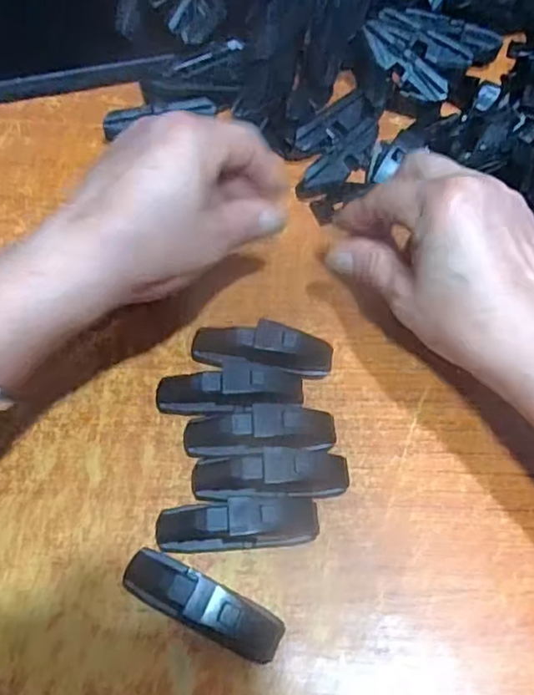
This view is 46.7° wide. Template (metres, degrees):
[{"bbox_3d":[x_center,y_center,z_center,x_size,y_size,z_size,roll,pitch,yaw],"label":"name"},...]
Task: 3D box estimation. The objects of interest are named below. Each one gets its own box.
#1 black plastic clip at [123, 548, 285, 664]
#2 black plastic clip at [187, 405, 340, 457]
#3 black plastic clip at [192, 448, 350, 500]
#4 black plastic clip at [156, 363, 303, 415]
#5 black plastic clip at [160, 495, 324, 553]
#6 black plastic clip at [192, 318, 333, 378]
[{"bbox_3d":[-0.028,0.112,0.270,0.074,0.023,0.020,24,64,11],"label":"black plastic clip"},{"bbox_3d":[-0.003,0.043,0.308,0.074,0.024,0.022,0,62,-1],"label":"black plastic clip"},{"bbox_3d":[0.002,0.063,0.297,0.075,0.024,0.022,0,62,-1],"label":"black plastic clip"},{"bbox_3d":[-0.019,0.022,0.319,0.075,0.024,0.019,0,62,-1],"label":"black plastic clip"},{"bbox_3d":[-0.013,0.082,0.287,0.075,0.022,0.019,-2,62,-2],"label":"black plastic clip"},{"bbox_3d":[-0.003,0.002,0.330,0.074,0.025,0.022,7,62,3],"label":"black plastic clip"}]

